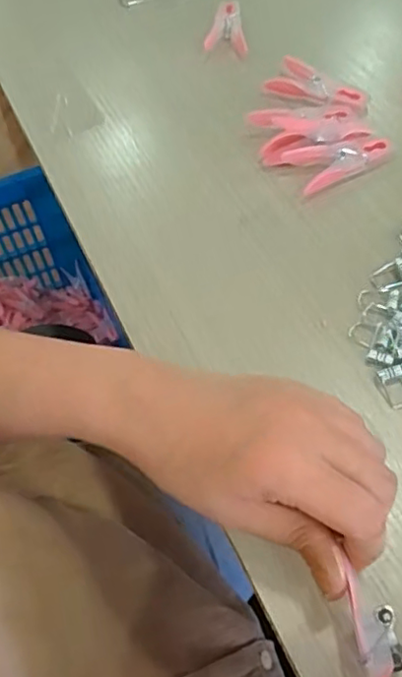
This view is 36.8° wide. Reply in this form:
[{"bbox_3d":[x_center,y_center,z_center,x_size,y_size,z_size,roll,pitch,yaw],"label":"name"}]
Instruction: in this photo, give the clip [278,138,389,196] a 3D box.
[{"bbox_3d":[0.098,-0.124,0.419,0.073,0.011,0.032,-16,57,-7],"label":"clip"}]

